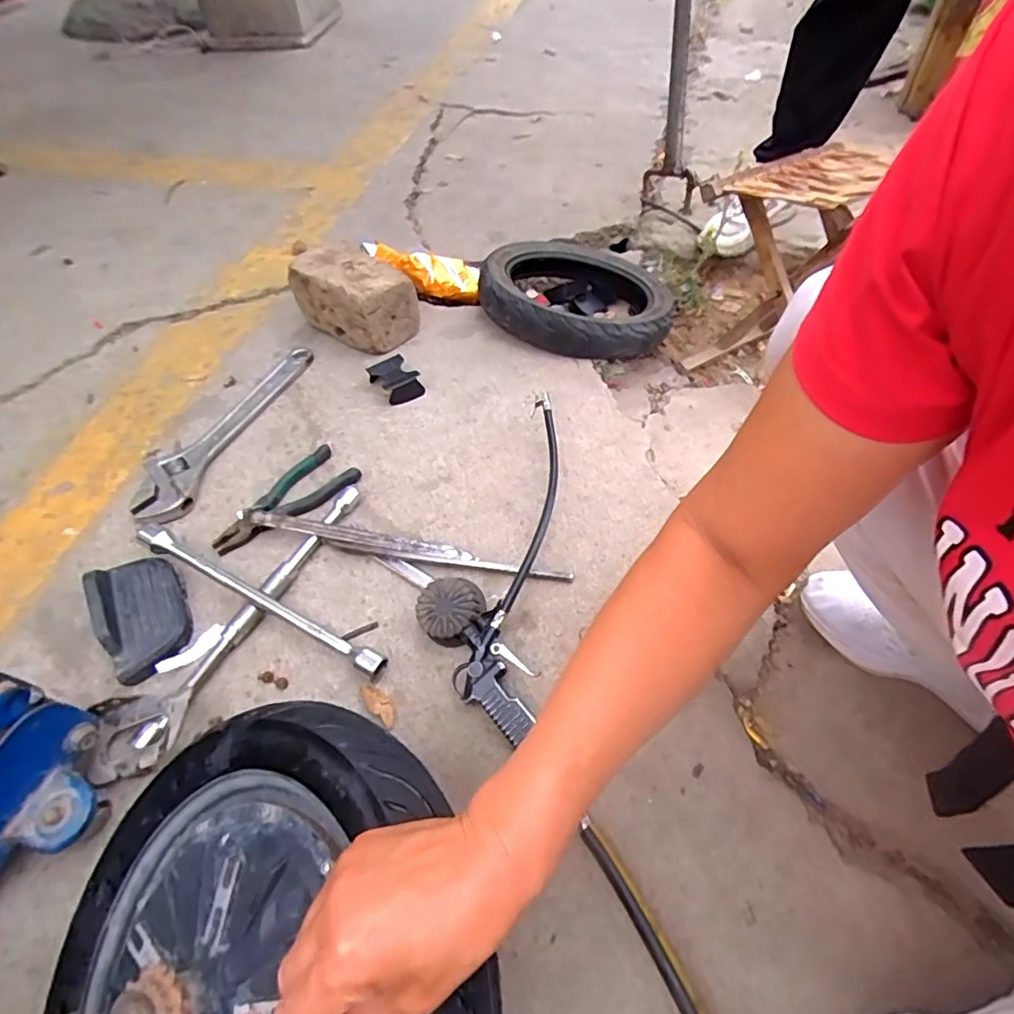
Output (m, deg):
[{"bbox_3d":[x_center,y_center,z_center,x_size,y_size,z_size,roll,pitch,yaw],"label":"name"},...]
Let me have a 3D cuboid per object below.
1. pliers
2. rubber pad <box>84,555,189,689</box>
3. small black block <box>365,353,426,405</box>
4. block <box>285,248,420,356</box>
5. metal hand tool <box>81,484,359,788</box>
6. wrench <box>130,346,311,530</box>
[{"bbox_3d":[-0.281,-0.006,0.704,0.081,0.017,0.192,27,60,25],"label":"pliers"},{"bbox_3d":[-0.409,0.112,0.611,0.081,0.051,0.144,-27,58,-16],"label":"rubber pad"},{"bbox_3d":[-0.166,-0.191,0.830,0.062,0.035,0.076,-37,61,-22],"label":"small black block"},{"bbox_3d":[-0.250,-0.339,0.901,0.185,0.114,0.106,26,59,19],"label":"block"},{"bbox_3d":[-0.301,0.111,0.605,0.092,0.028,0.386,22,56,14],"label":"metal hand tool"},{"bbox_3d":[-0.405,-0.121,0.785,0.083,0.014,0.352,13,55,17],"label":"wrench"}]

